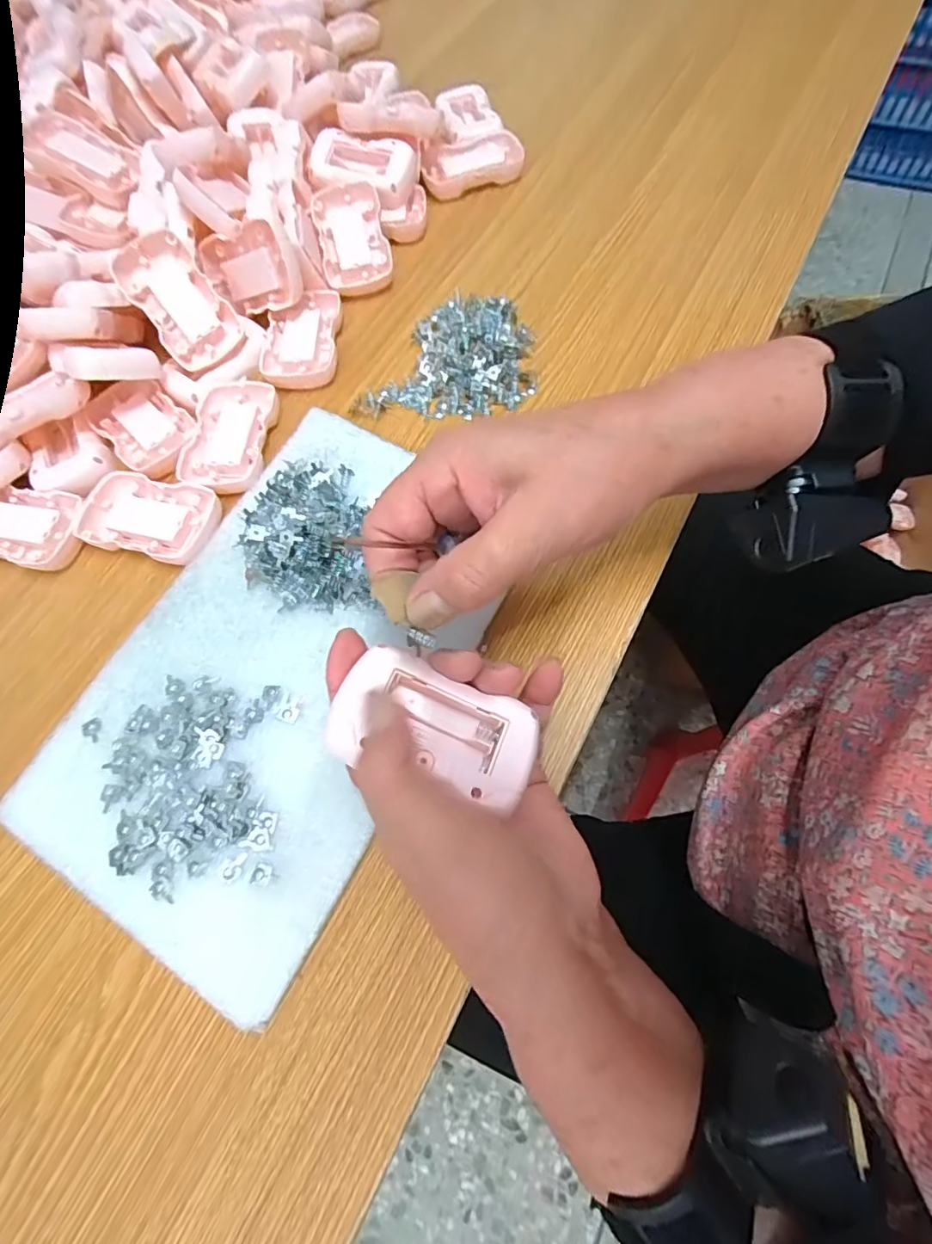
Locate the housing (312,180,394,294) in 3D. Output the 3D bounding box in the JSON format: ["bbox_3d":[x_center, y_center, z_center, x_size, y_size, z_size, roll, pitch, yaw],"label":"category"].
[{"bbox_3d":[-0.090,-0.304,0.415,0.052,0.010,0.091,-15,85,6],"label":"housing"}]

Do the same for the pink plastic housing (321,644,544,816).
[{"bbox_3d":[-0.012,0.042,0.217,0.080,0.021,0.046,15,70,8],"label":"pink plastic housing"}]

